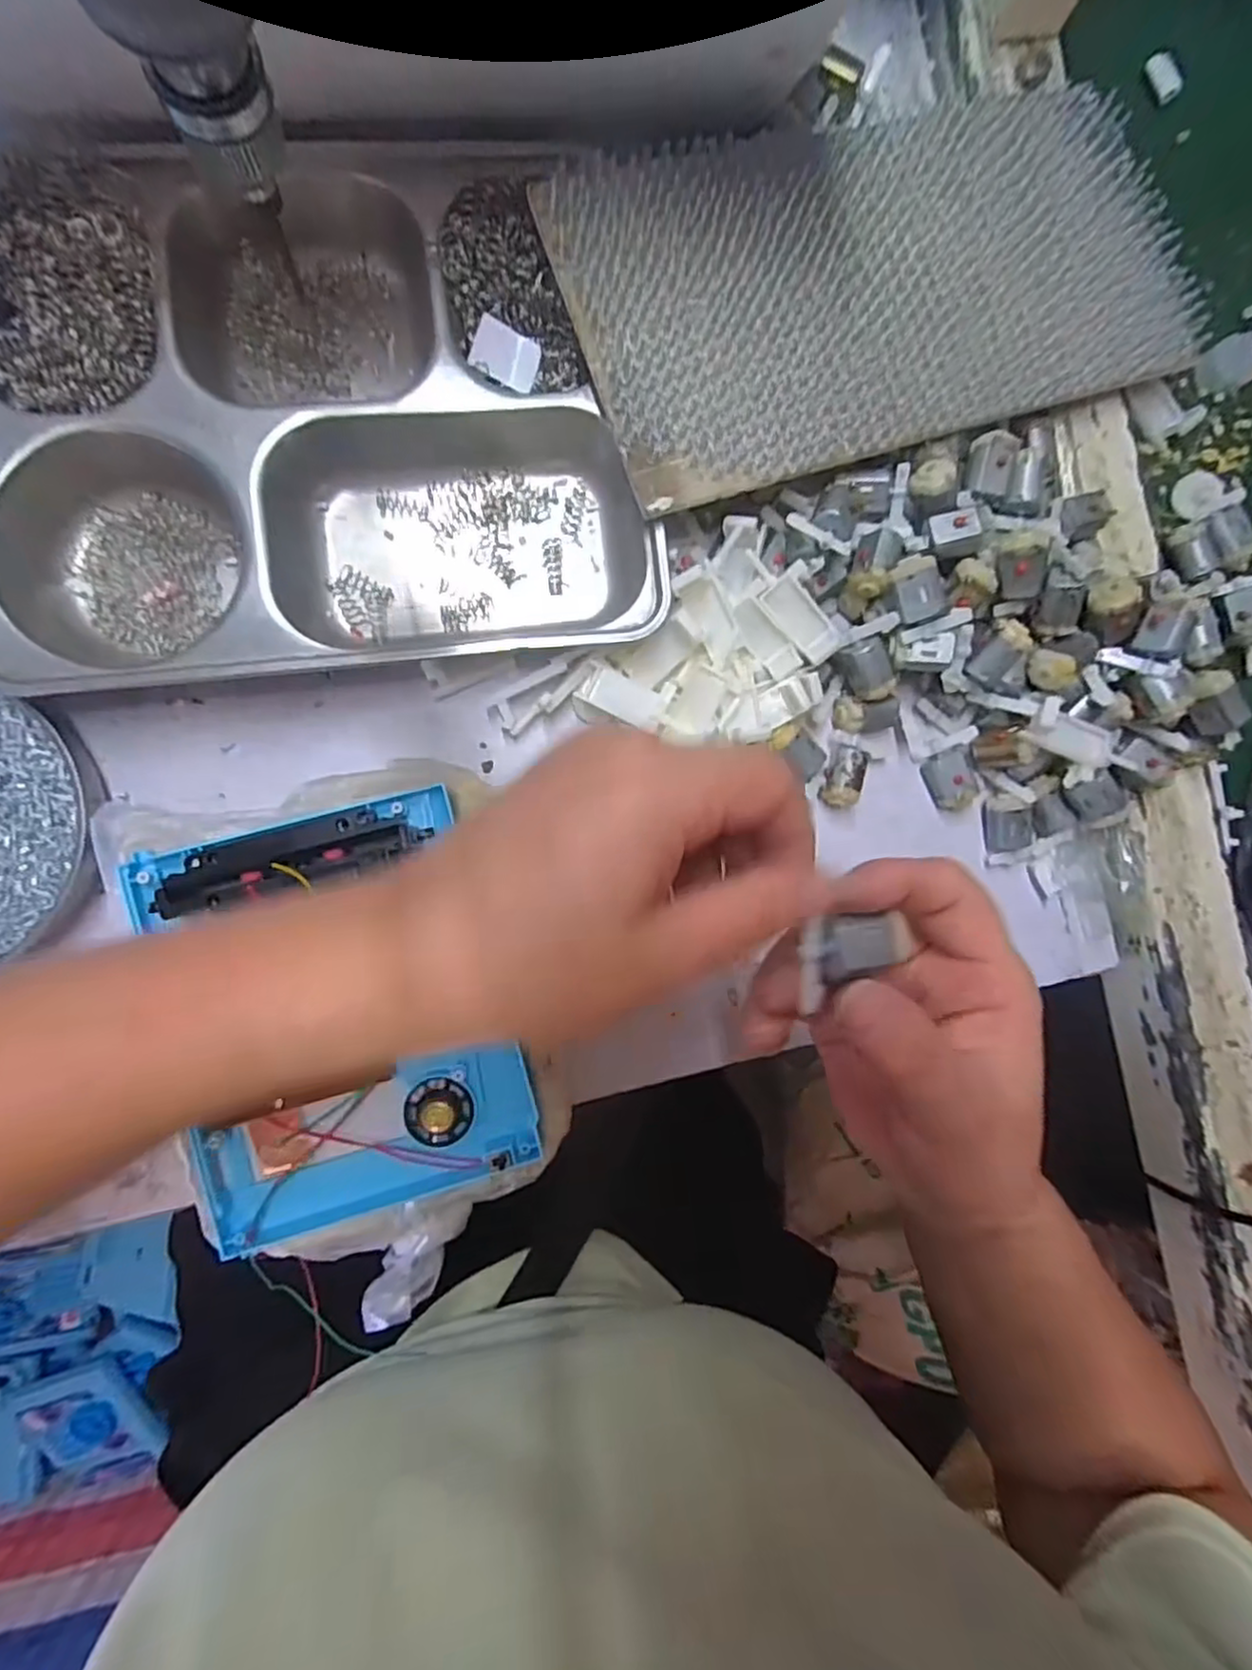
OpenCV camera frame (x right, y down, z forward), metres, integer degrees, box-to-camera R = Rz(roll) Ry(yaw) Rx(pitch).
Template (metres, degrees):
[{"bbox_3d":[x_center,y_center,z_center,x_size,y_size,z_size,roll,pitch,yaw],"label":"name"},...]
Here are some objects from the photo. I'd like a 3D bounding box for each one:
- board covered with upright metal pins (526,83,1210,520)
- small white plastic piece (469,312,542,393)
[{"bbox_3d":[0.120,-0.251,0.308,0.291,0.033,0.146,-20,93,-4],"label":"board covered with upright metal pins"},{"bbox_3d":[-0.053,-0.211,0.297,0.028,0.004,0.020,22,114,-13],"label":"small white plastic piece"}]

